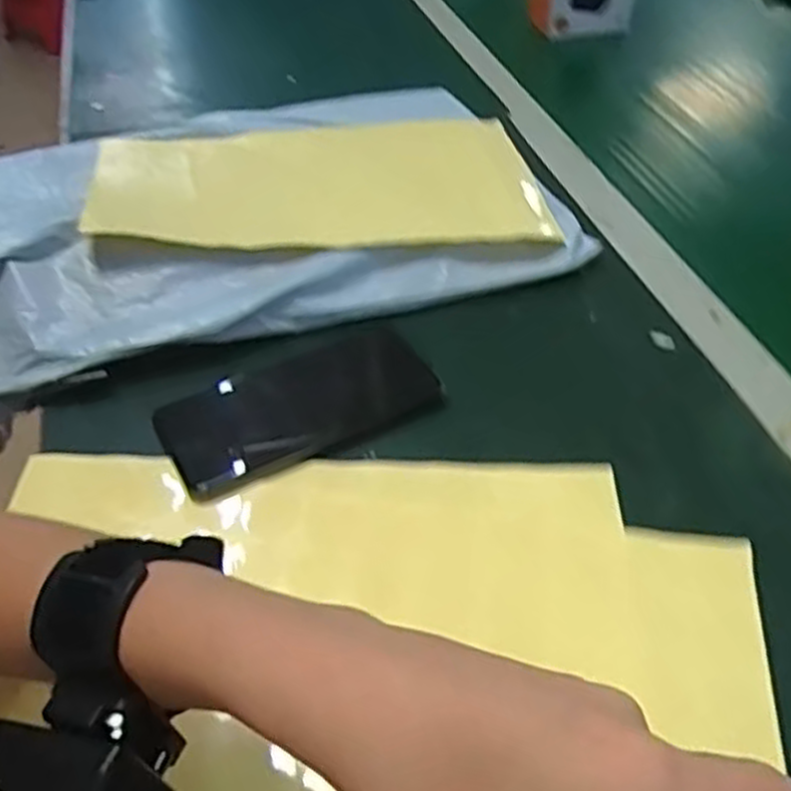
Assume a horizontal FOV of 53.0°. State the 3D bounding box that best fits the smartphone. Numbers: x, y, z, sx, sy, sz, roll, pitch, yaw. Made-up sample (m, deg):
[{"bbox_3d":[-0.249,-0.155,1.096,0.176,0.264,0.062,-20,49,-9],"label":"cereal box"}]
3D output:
[{"bbox_3d":[-0.057,0.001,0.452,0.149,0.010,0.079,-23,48,-22],"label":"smartphone"}]

